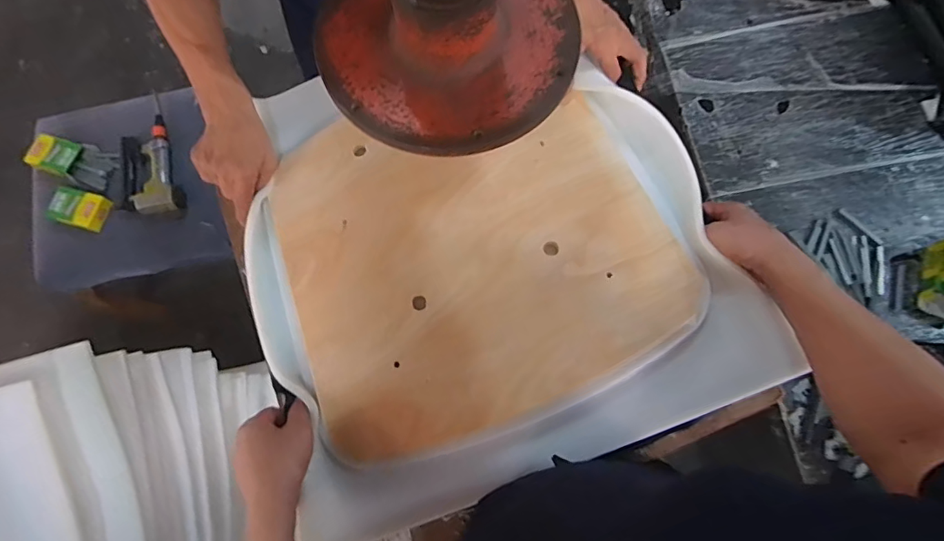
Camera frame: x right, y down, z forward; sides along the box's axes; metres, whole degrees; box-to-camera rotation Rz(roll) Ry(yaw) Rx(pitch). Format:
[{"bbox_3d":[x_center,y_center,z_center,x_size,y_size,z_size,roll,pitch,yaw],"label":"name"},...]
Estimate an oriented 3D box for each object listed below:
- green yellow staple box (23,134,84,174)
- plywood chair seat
[{"bbox_3d":[-0.957,-0.267,1.123,0.101,0.026,0.082,14,75,5],"label":"green yellow staple box"},{"bbox_3d":[0.008,-0.027,0.598,0.463,0.028,0.390,-18,75,-4],"label":"plywood chair seat"}]

